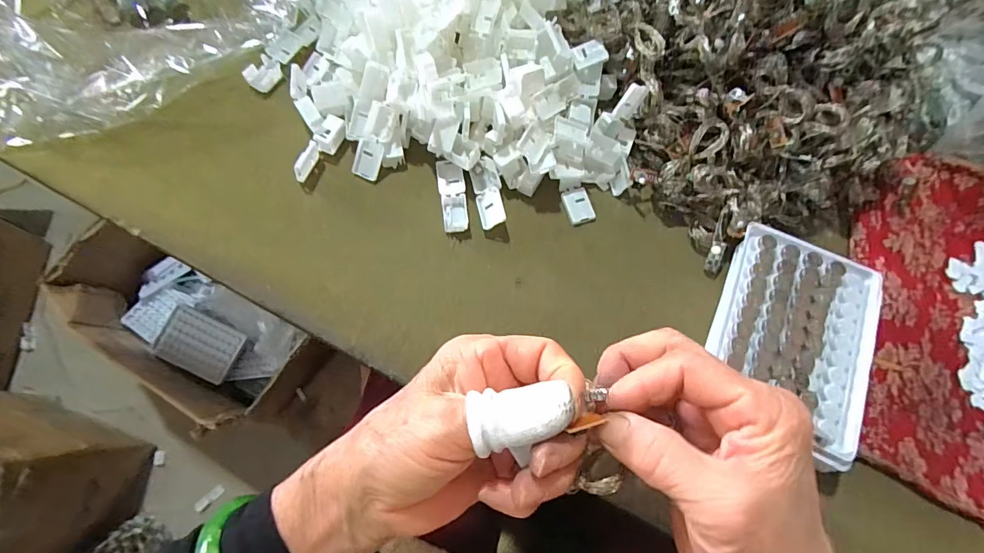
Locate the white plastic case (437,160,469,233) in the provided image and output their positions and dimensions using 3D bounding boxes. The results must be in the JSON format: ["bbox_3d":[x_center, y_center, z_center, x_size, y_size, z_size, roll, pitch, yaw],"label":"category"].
[{"bbox_3d":[-0.029,-0.060,0.336,0.019,0.005,0.056,-6,71,-7],"label":"white plastic case"}]

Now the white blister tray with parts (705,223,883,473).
[{"bbox_3d":[0.196,0.040,0.295,0.091,0.024,0.132,25,71,3],"label":"white blister tray with parts"}]

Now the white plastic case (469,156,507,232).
[{"bbox_3d":[-0.002,-0.063,0.331,0.021,0.011,0.052,-11,72,-8],"label":"white plastic case"}]

